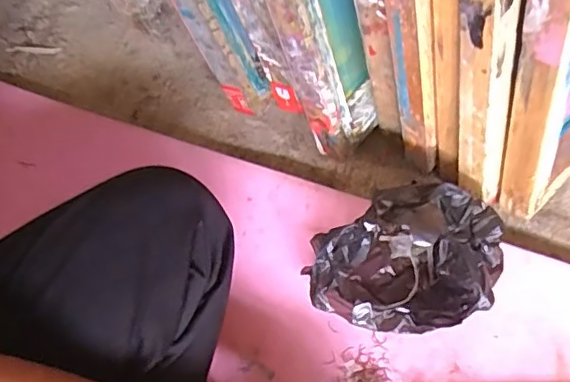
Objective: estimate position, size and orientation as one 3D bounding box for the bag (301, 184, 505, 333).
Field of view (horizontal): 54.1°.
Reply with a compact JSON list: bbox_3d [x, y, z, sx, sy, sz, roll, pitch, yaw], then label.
[{"bbox_3d":[0.134,0.074,0.578,0.193,0.134,0.149,-40,69,-17],"label":"bag"}]

